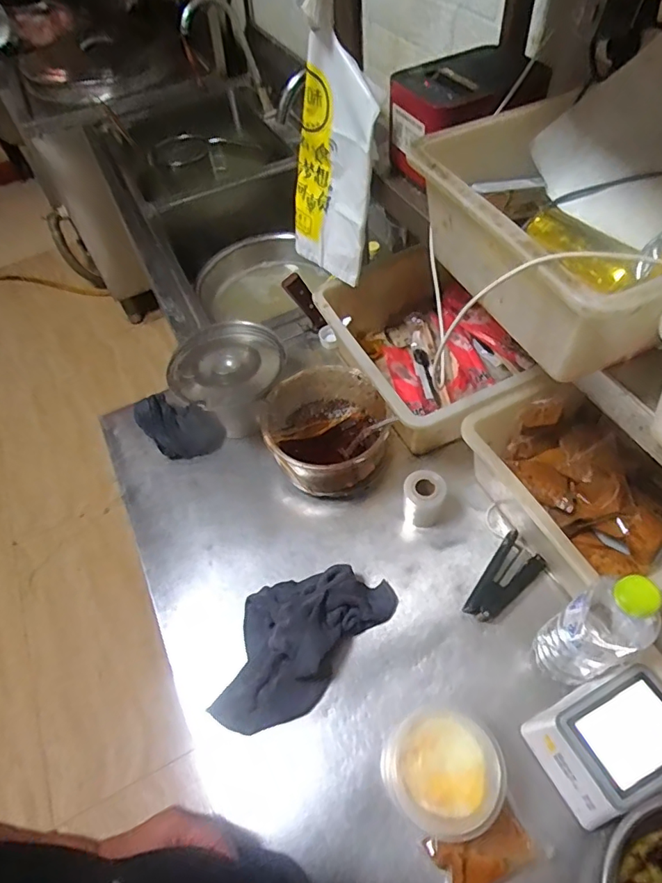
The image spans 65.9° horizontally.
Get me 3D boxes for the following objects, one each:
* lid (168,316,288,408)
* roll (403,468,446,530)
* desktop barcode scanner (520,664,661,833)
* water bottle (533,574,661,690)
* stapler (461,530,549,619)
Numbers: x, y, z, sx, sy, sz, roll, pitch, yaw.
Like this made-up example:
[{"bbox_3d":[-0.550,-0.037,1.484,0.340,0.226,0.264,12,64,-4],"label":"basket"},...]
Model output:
[{"bbox_3d":[-0.160,-0.125,0.784,0.170,0.023,0.164,-3,55,4],"label":"lid"},{"bbox_3d":[0.122,0.076,0.680,0.048,0.069,0.050,-3,55,4],"label":"roll"},{"bbox_3d":[0.269,0.290,0.491,0.116,0.093,0.100,-25,57,-12],"label":"desktop barcode scanner"},{"bbox_3d":[0.257,0.180,0.489,0.054,0.208,0.066,-23,56,-10],"label":"water bottle"},{"bbox_3d":[0.212,0.168,0.616,0.053,0.023,0.110,31,64,24],"label":"stapler"}]

